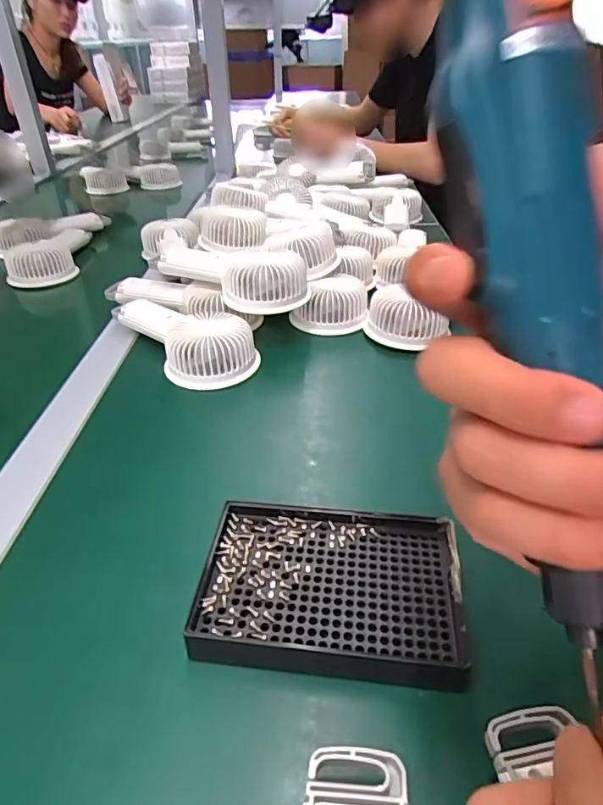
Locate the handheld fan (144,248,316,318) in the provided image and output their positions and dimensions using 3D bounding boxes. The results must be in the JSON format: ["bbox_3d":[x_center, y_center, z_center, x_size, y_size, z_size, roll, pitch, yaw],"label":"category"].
[{"bbox_3d":[-0.070,-0.138,0.525,0.168,0.046,0.083,25,44,30],"label":"handheld fan"}]

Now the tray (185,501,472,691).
[{"bbox_3d":[0.016,0.100,0.273,0.138,0.015,0.098,3,37,5],"label":"tray"}]

